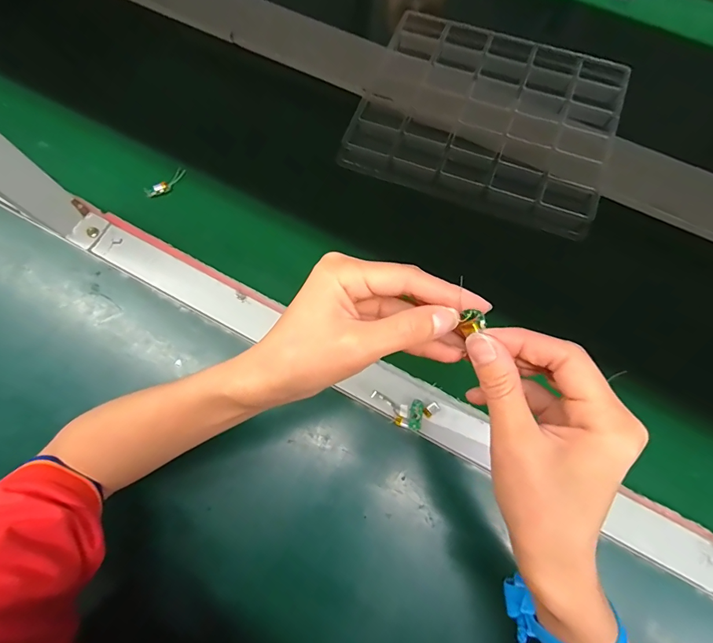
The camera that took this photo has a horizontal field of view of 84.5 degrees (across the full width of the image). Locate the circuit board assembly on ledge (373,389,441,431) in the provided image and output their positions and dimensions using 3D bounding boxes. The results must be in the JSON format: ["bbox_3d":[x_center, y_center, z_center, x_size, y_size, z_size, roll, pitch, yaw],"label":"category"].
[{"bbox_3d":[0.047,0.087,0.379,0.061,0.011,0.029,15,74,5],"label":"circuit board assembly on ledge"}]

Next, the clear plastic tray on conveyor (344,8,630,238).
[{"bbox_3d":[0.157,-0.251,0.482,0.297,0.032,0.241,20,75,6],"label":"clear plastic tray on conveyor"}]

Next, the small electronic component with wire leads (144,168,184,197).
[{"bbox_3d":[-0.232,-0.168,0.477,0.053,0.012,0.015,-34,77,-8],"label":"small electronic component with wire leads"}]

